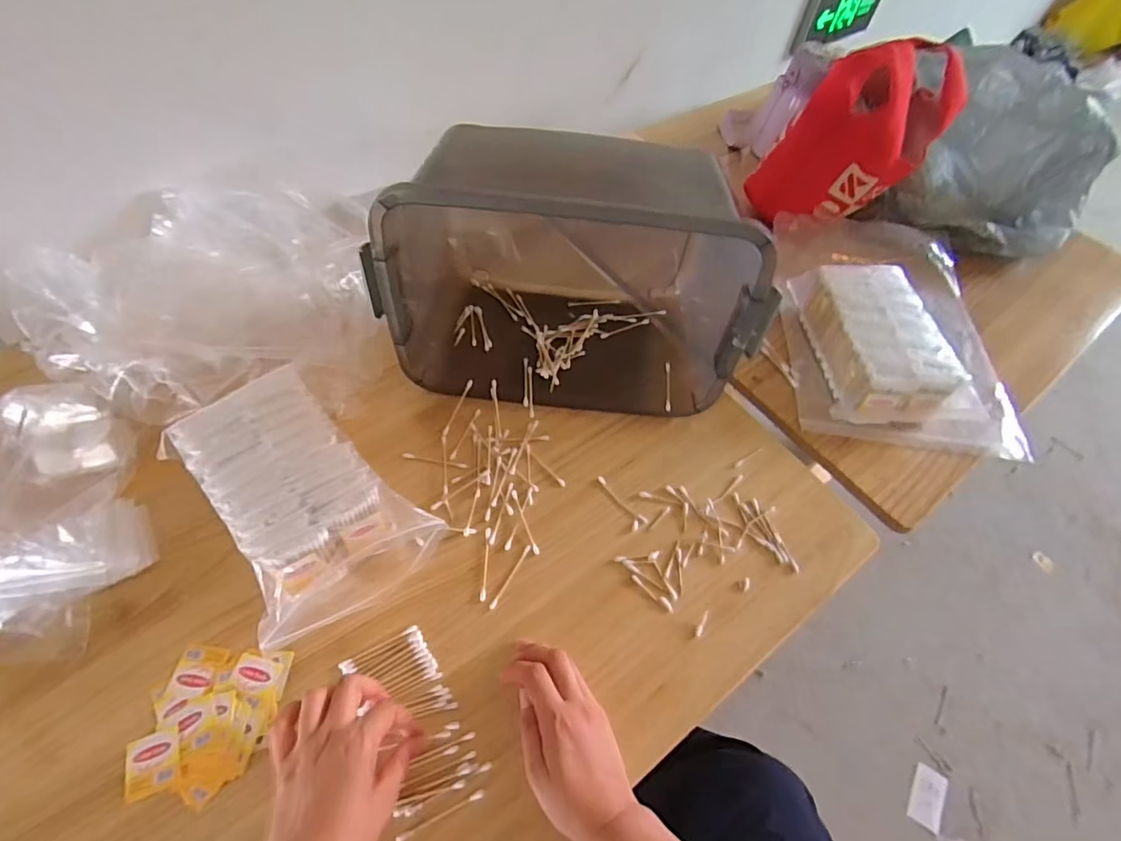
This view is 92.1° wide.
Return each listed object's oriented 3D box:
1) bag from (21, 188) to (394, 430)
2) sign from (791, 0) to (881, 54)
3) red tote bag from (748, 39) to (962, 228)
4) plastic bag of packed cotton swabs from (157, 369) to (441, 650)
[{"bbox_3d":[-0.393,-0.141,0.622,0.360,0.088,0.349,-6,57,-9],"label":"bag"},{"bbox_3d":[0.694,-1.013,1.327,0.382,0.170,0.050,-34,61,-26],"label":"sign"},{"bbox_3d":[0.430,-0.414,0.801,0.204,0.249,0.158,33,60,16],"label":"red tote bag"},{"bbox_3d":[-0.256,0.074,0.523,0.164,0.077,0.247,-38,67,-25],"label":"plastic bag of packed cotton swabs"}]

